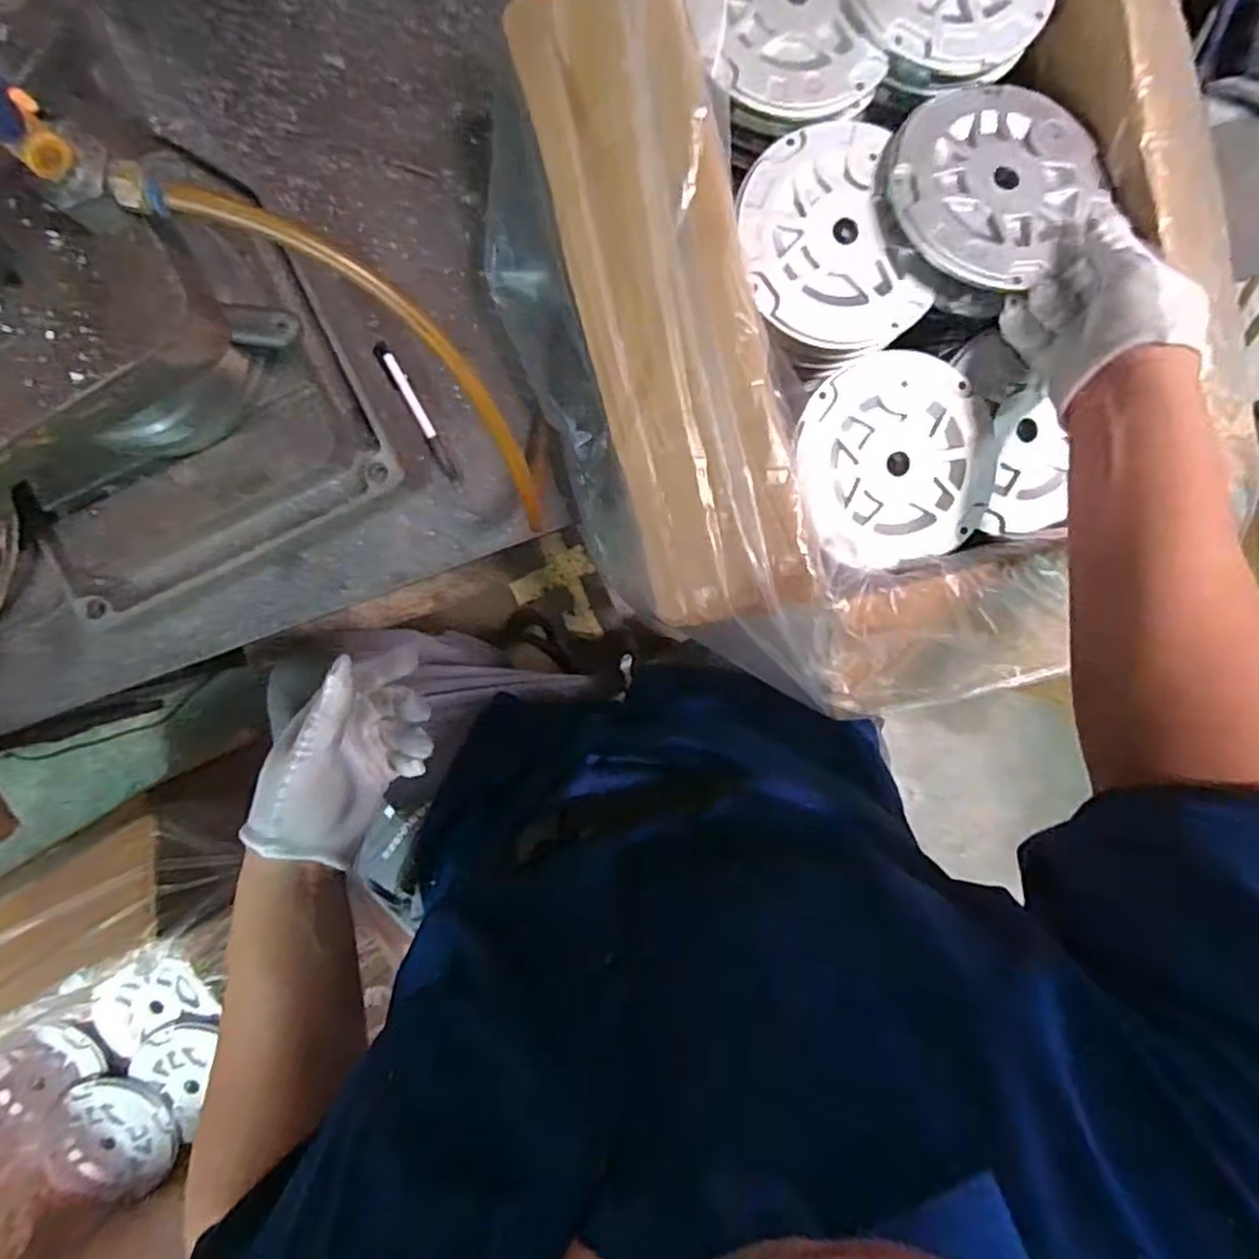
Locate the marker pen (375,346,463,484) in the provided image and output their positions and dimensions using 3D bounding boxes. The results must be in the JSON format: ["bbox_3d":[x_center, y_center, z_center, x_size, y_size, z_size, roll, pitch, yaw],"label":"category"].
[{"bbox_3d":[-0.188,-0.192,0.617,0.012,0.013,0.135,-29,95,1],"label":"marker pen"}]

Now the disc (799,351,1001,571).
[{"bbox_3d":[0.175,-0.110,0.450,0.126,0.015,0.131,0,95,-1],"label":"disc"}]

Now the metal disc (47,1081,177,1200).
[{"bbox_3d":[-0.556,0.553,0.744,0.123,0.024,0.120,0,95,-1],"label":"metal disc"}]

